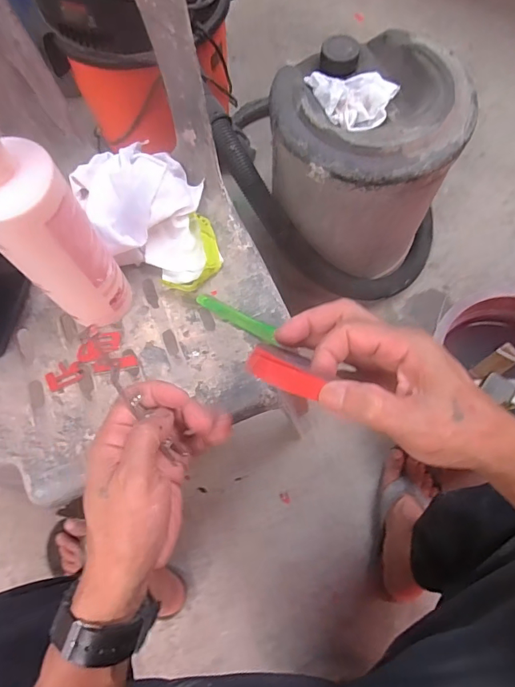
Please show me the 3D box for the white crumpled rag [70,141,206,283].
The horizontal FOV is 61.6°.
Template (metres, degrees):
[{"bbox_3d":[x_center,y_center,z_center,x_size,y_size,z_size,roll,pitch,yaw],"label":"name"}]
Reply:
[{"bbox_3d":[-0.127,-0.156,0.523,0.134,0.069,0.176,-30,72,-10],"label":"white crumpled rag"}]

